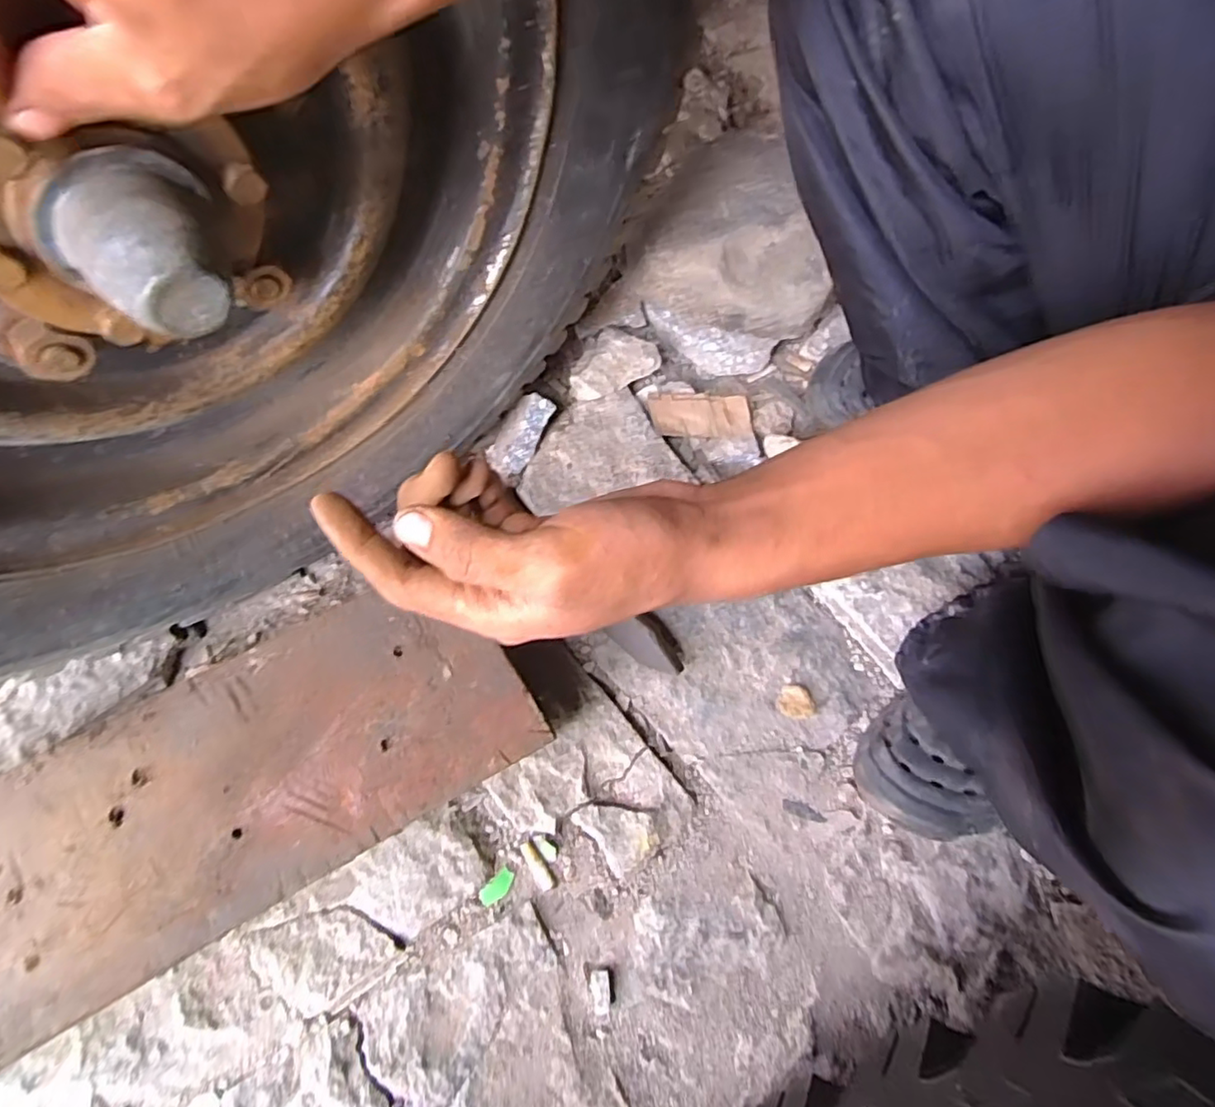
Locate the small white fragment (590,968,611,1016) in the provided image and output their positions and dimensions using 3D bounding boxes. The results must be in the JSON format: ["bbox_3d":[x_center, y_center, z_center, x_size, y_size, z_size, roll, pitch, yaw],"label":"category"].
[{"bbox_3d":[-0.004,0.315,0.452,0.014,0.006,0.027,-9,70,-5],"label":"small white fragment"}]

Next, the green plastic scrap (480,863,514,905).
[{"bbox_3d":[-0.083,0.250,0.472,0.029,0.004,0.014,-41,76,-15],"label":"green plastic scrap"}]

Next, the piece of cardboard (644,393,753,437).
[{"bbox_3d":[0.093,-0.139,0.626,0.100,0.009,0.052,-4,70,-4],"label":"piece of cardboard"}]

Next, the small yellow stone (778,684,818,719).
[{"bbox_3d":[0.156,0.123,0.521,0.029,0.006,0.027,1,70,-2],"label":"small yellow stone"}]

